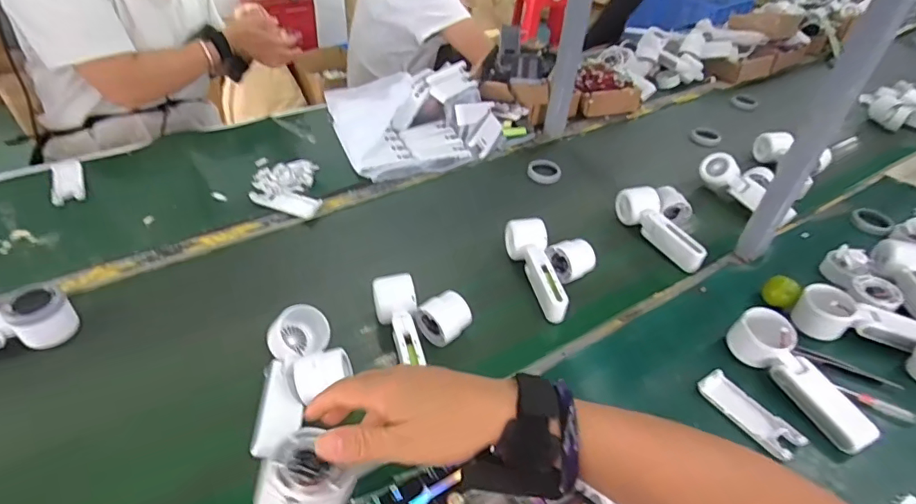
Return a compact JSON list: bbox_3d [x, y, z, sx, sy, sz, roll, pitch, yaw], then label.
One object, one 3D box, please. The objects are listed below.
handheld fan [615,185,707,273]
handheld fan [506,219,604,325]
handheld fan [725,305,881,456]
[{"bbox_3d":[0.308,-0.039,0.783,0.046,0.055,0.168,-9,43,-15],"label":"handheld fan"},{"bbox_3d":[0.110,0.019,0.701,0.044,0.051,0.163,-6,43,-11],"label":"handheld fan"},{"bbox_3d":[0.385,0.135,0.565,0.048,0.053,0.168,-16,45,-21],"label":"handheld fan"}]

